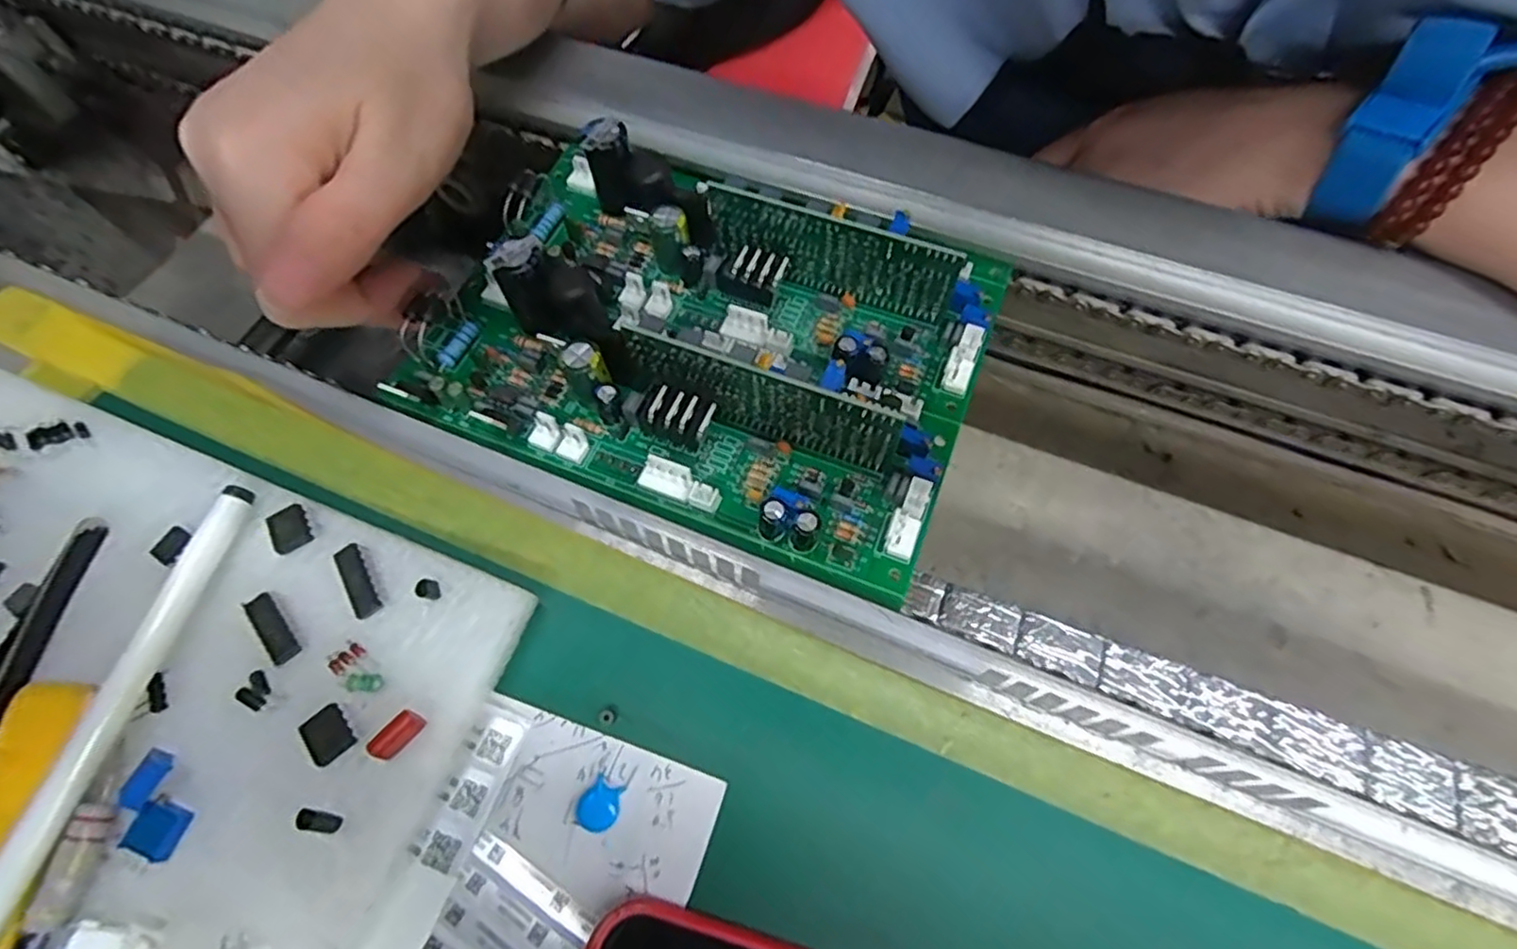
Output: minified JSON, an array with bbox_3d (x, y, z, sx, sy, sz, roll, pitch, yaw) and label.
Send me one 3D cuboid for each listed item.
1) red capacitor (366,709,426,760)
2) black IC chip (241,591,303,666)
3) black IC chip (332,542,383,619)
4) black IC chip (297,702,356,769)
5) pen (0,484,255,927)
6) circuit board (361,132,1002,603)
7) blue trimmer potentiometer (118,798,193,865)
[{"bbox_3d":[-0.081,0.059,0.154,0.004,0.007,0.011,35,71,18],"label":"red capacitor"},{"bbox_3d":[-0.121,0.037,0.168,0.007,0.004,0.020,-40,68,-15],"label":"black IC chip"},{"bbox_3d":[-0.100,0.027,0.171,0.007,0.007,0.019,-30,66,-11],"label":"black IC chip"},{"bbox_3d":[-0.098,0.060,0.157,0.009,0.004,0.011,-39,68,-14],"label":"black IC chip"},{"bbox_3d":[-0.149,0.061,0.151,0.006,0.012,0.128,9,65,8],"label":"pen"},{"bbox_3d":[-0.017,-0.054,0.220,0.177,0.039,0.128,21,62,10],"label":"circuit board"},{"bbox_3d":[-0.132,0.077,0.149,0.010,0.004,0.010,13,66,10],"label":"blue trimmer potentiometer"}]

